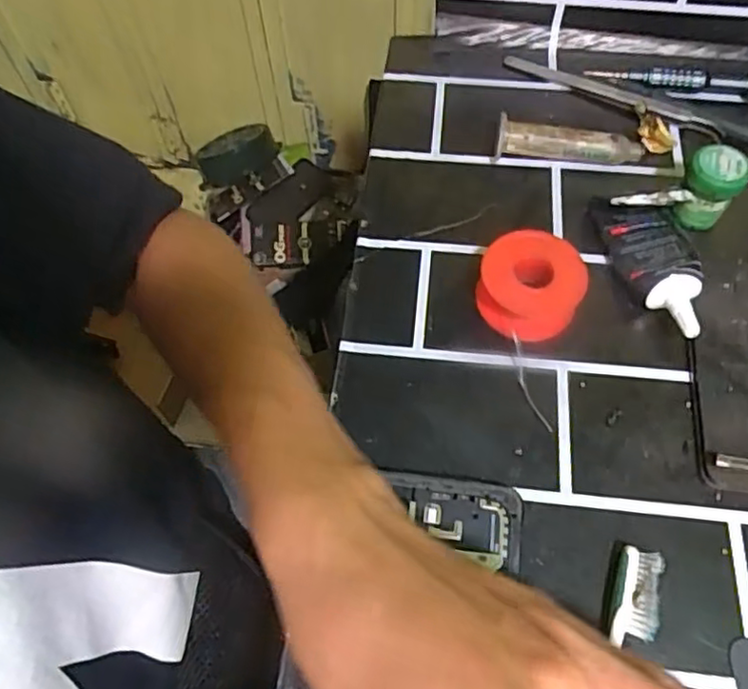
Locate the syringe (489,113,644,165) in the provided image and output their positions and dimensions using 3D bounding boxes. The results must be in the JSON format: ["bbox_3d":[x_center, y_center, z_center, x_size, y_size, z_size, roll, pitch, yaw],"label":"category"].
[{"bbox_3d":[0.119,-0.123,0.400,0.087,0.021,0.016,6,62,4],"label":"syringe"}]

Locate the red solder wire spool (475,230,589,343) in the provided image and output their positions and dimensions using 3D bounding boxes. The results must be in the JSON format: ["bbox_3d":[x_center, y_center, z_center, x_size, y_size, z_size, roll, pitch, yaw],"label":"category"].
[{"bbox_3d":[0.083,-0.032,0.346,0.052,0.029,0.047,19,63,11],"label":"red solder wire spool"}]

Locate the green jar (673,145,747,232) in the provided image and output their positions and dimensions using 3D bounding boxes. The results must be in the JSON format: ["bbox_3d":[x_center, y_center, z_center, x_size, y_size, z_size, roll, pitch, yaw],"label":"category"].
[{"bbox_3d":[0.186,-0.086,0.366,0.030,0.042,0.030,28,66,15],"label":"green jar"}]

